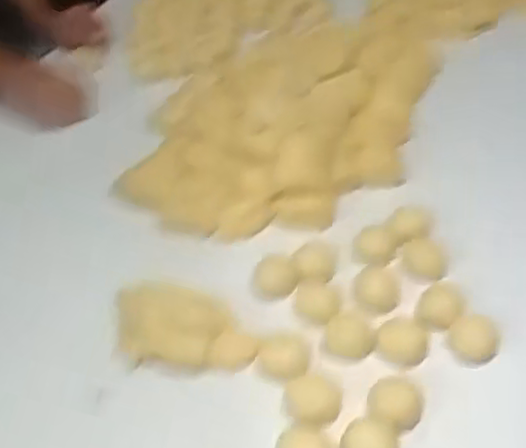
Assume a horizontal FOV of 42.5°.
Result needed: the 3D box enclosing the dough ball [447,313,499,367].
[{"bbox_3d":[0.203,0.111,0.651,0.047,0.029,0.036,19,45,19],"label":"dough ball"}]

